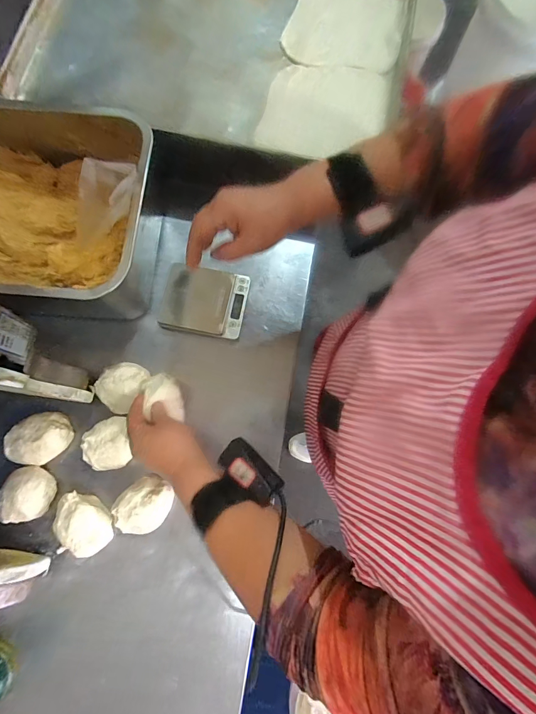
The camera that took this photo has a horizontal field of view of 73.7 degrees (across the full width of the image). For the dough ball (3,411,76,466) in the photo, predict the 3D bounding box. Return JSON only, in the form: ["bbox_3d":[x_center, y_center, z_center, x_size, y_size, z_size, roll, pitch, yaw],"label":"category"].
[{"bbox_3d":[-0.315,0.117,0.497,0.086,0.040,0.058,-27,78,-5],"label":"dough ball"}]

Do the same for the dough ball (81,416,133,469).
[{"bbox_3d":[-0.220,0.122,0.499,0.061,0.040,0.067,0,77,1],"label":"dough ball"}]

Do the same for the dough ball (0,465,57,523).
[{"bbox_3d":[-0.320,0.182,0.478,0.064,0.053,0.067,0,77,1],"label":"dough ball"}]

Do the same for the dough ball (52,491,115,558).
[{"bbox_3d":[-0.243,0.216,0.470,0.059,0.043,0.085,-44,80,-9],"label":"dough ball"}]

